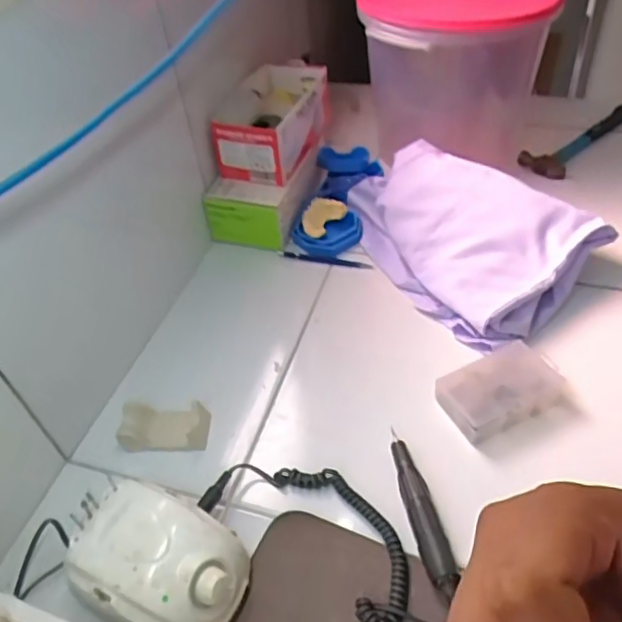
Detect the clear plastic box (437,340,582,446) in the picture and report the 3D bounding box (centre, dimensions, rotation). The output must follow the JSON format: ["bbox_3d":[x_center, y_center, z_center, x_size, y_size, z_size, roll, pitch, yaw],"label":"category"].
[{"bbox_3d":[0.210,0.087,0.634,0.132,0.038,0.089,-18,47,-10],"label":"clear plastic box"}]

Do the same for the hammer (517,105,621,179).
[{"bbox_3d":[0.460,-0.300,1.005,0.284,0.045,0.077,-38,53,-26],"label":"hammer"}]

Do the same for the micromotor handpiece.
[{"bbox_3d":[0.102,0.183,0.558,0.024,0.022,0.165,-11,46,-4],"label":"micromotor handpiece"}]

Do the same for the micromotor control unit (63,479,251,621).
[{"bbox_3d":[-0.131,0.224,0.513,0.135,0.084,0.109,18,51,22],"label":"micromotor control unit"}]

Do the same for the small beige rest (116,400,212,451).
[{"bbox_3d":[-0.162,0.129,0.654,0.097,0.029,0.055,-3,46,4],"label":"small beige rest"}]

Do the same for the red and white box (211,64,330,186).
[{"bbox_3d":[-0.055,-0.289,0.878,0.118,0.084,0.215,7,48,14],"label":"red and white box"}]

